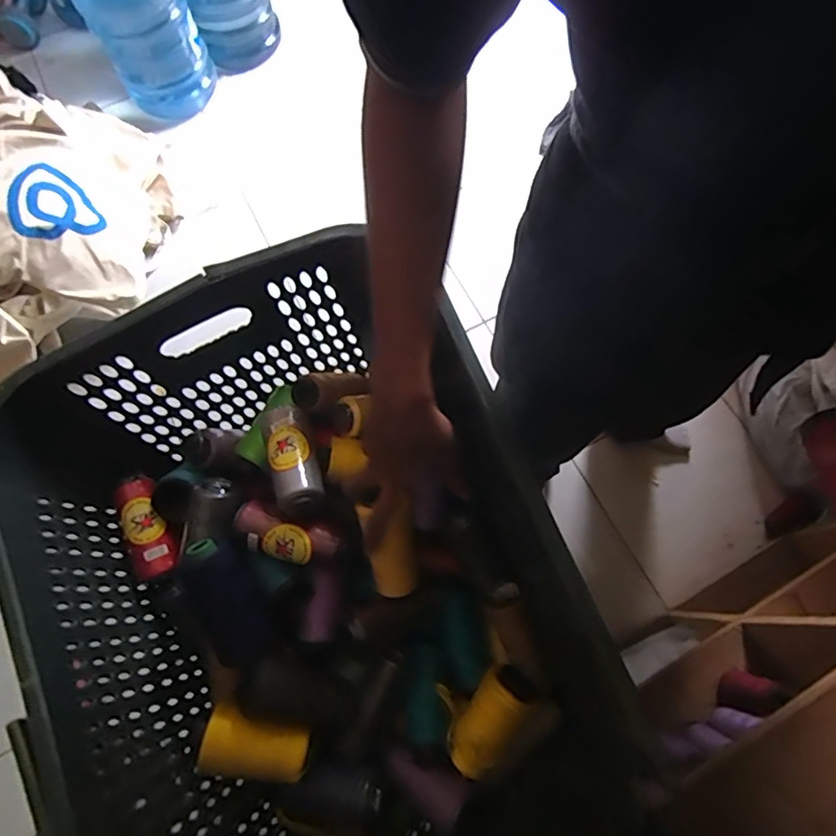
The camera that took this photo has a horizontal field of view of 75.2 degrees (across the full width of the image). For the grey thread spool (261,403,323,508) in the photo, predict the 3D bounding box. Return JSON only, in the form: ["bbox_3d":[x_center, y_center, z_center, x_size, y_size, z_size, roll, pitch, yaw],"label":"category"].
[{"bbox_3d":[-0.125,0.041,0.547,0.043,0.042,0.108,-18,61,-8],"label":"grey thread spool"}]

